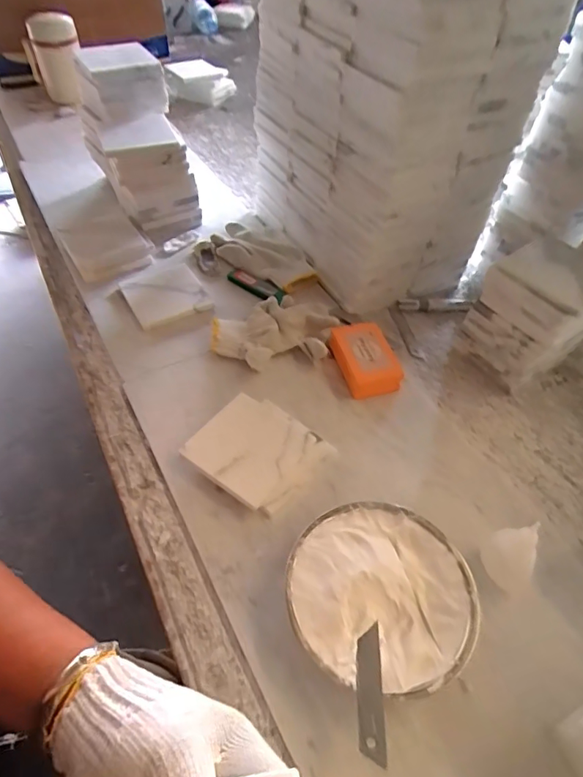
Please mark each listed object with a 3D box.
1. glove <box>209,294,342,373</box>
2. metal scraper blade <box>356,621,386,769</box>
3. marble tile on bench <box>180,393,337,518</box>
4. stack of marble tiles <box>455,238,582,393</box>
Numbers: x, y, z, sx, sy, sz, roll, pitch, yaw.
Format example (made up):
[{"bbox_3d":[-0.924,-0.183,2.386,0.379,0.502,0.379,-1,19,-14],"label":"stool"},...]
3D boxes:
[{"bbox_3d":[-0.021,-0.073,0.614,0.152,0.029,0.107,-5,52,-8],"label":"glove"},{"bbox_3d":[0.054,0.210,0.343,0.018,0.004,0.085,-6,40,10],"label":"metal scraper blade"},{"bbox_3d":[-0.034,0.064,0.504,0.119,0.019,0.108,34,57,21],"label":"marble tile on bench"},{"bbox_3d":[0.286,-0.087,0.586,0.108,0.145,0.103,-29,59,-24],"label":"stack of marble tiles"}]

